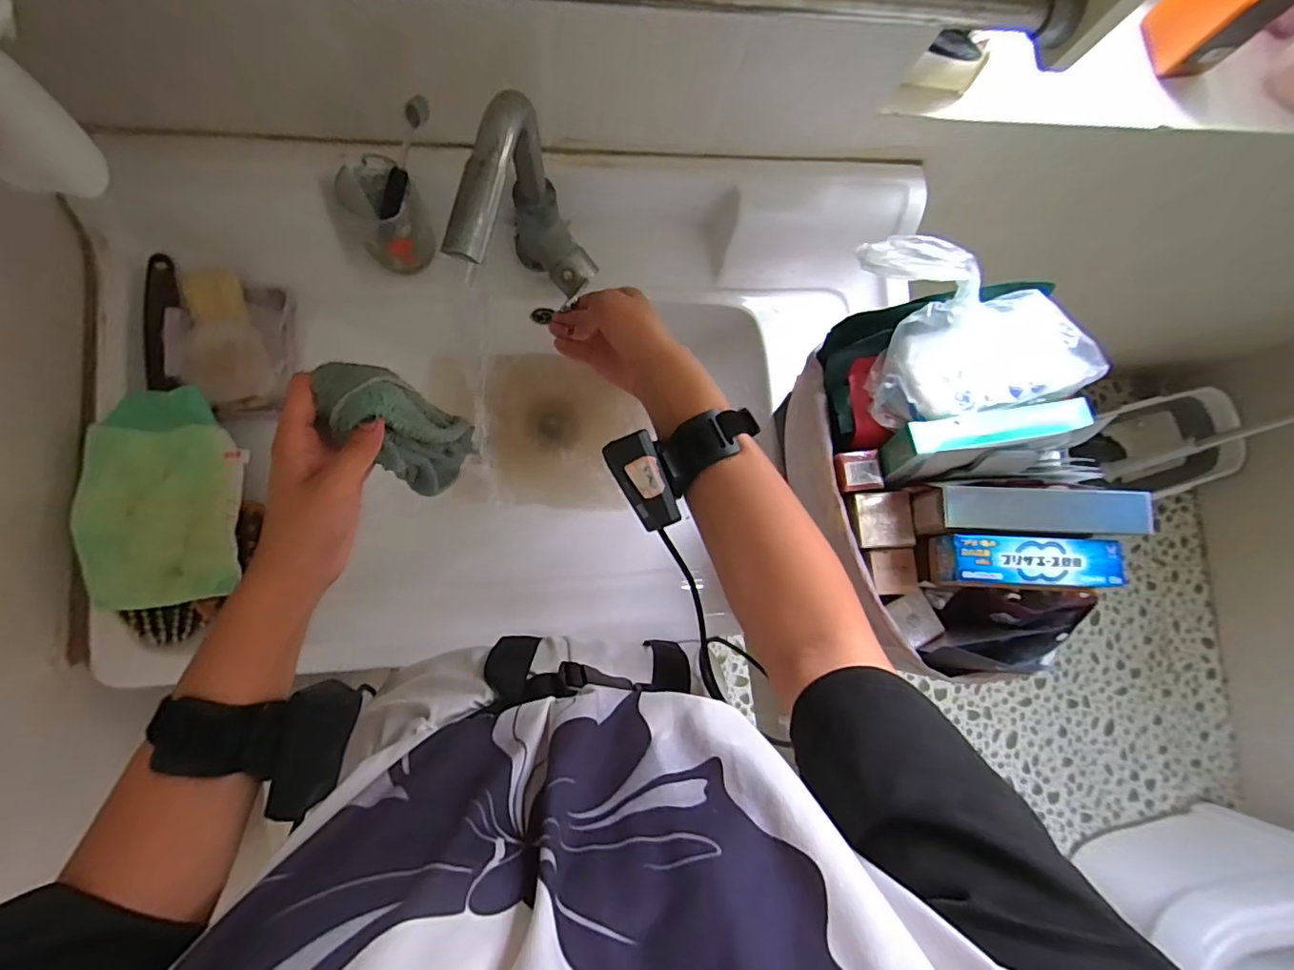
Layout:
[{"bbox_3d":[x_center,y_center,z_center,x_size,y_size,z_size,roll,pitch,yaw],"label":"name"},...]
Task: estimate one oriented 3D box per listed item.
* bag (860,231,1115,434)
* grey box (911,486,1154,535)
[{"bbox_3d":[0.217,-0.105,0.383,0.153,0.071,0.113,-9,88,-9],"label":"bag"},{"bbox_3d":[0.257,0.018,0.379,0.131,0.055,0.030,1,86,9],"label":"grey box"}]

